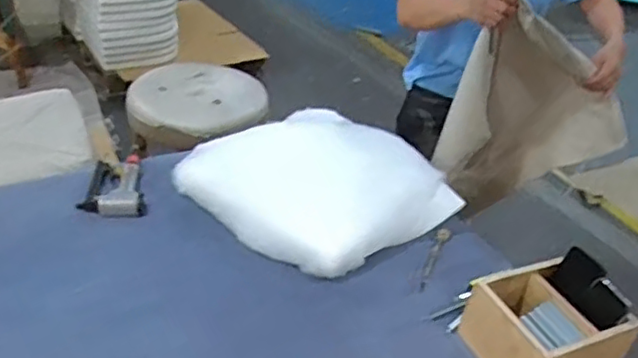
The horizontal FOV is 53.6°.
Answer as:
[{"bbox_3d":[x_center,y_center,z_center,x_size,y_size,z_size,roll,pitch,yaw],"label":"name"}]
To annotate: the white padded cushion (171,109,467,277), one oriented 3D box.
[{"bbox_3d":[-0.003,-0.003,1.547,0.519,0.117,0.552,-23,44,-37],"label":"white padded cushion"}]

